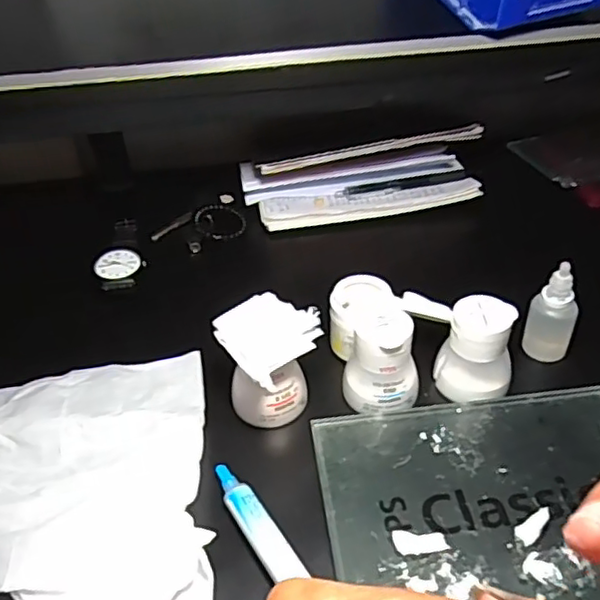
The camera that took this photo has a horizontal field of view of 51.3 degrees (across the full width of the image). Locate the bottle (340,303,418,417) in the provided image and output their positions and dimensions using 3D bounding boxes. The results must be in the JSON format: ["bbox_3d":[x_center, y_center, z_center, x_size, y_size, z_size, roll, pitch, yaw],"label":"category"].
[{"bbox_3d":[0.054,0.040,0.409,0.047,0.057,0.040,3,40,7],"label":"bottle"}]

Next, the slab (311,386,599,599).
[{"bbox_3d":[0.116,0.111,0.358,0.198,0.011,0.144,-7,40,-5],"label":"slab"}]

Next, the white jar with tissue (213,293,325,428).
[{"bbox_3d":[-0.023,0.042,0.400,0.055,0.063,0.062,23,47,28],"label":"white jar with tissue"}]

